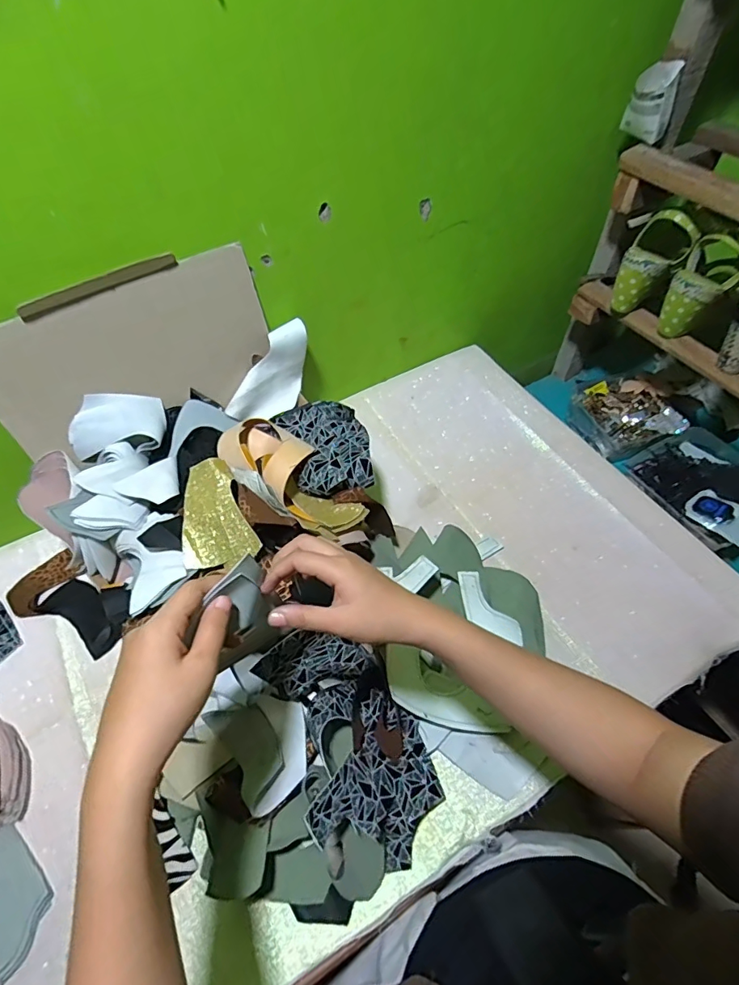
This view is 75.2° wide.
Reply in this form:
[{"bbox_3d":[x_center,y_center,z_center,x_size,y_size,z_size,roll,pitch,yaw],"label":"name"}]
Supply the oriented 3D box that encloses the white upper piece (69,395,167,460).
[{"bbox_3d":[-0.303,-0.083,0.575,0.105,0.067,0.042,-17,56,-12],"label":"white upper piece"}]

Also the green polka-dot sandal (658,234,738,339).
[{"bbox_3d":[0.471,-0.288,0.682,0.078,0.128,0.067,34,61,22],"label":"green polka-dot sandal"}]

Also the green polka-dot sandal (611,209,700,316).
[{"bbox_3d":[0.402,-0.346,0.719,0.063,0.148,0.087,-12,53,-34],"label":"green polka-dot sandal"}]

